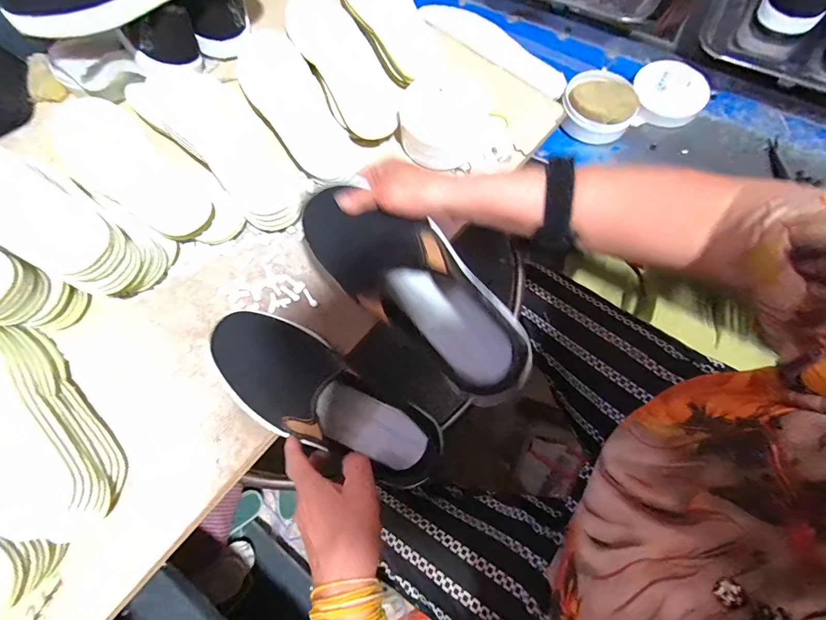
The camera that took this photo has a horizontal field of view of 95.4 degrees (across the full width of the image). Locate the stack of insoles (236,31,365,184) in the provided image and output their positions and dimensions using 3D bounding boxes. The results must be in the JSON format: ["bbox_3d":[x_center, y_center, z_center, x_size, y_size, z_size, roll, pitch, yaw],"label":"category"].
[{"bbox_3d":[-0.158,-0.267,0.493,0.089,0.031,0.259,-29,72,-8],"label":"stack of insoles"}]

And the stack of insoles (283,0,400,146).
[{"bbox_3d":[-0.097,-0.337,0.514,0.089,0.031,0.274,-26,71,-7],"label":"stack of insoles"}]

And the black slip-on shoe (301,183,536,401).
[{"bbox_3d":[0.005,-0.025,0.328,0.231,0.056,0.087,41,76,12],"label":"black slip-on shoe"}]

